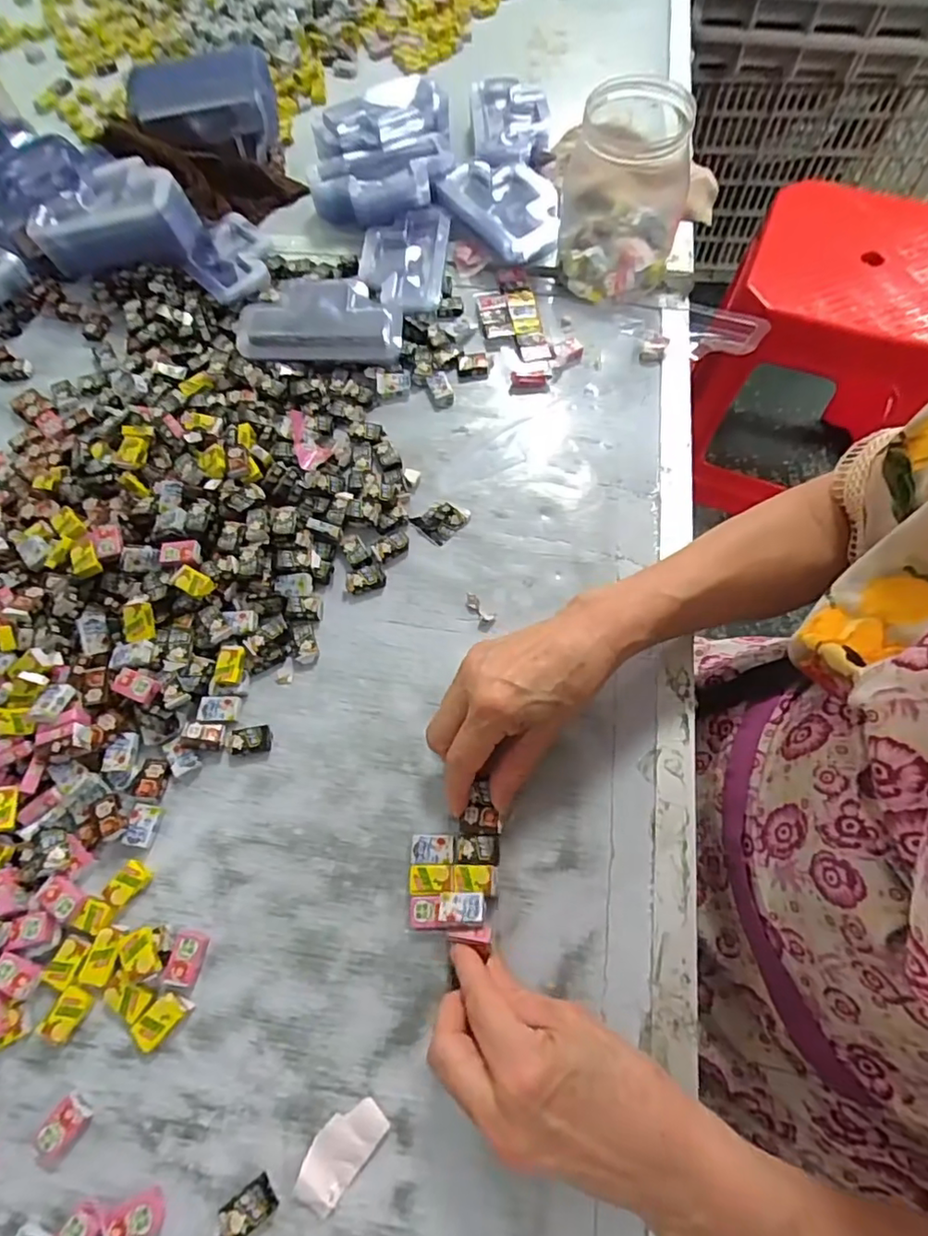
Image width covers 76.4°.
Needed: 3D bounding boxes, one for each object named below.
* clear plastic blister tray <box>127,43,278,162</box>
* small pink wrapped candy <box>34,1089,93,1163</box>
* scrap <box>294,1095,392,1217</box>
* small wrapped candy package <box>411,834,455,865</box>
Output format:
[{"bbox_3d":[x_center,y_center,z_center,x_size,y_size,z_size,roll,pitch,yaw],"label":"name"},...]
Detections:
[{"bbox_3d":[-0.261,-0.515,0.603,0.138,0.077,0.066,-12,67,-4],"label":"clear plastic blister tray"},{"bbox_3d":[-0.216,0.275,0.317,0.019,0.008,0.029,34,72,14],"label":"small pink wrapped candy"},{"bbox_3d":[-0.065,0.279,0.309,0.026,0.004,0.051,38,73,15],"label":"scrap"},{"bbox_3d":[-0.019,0.143,0.364,0.026,0.008,0.017,-1,67,1],"label":"small wrapped candy package"}]

